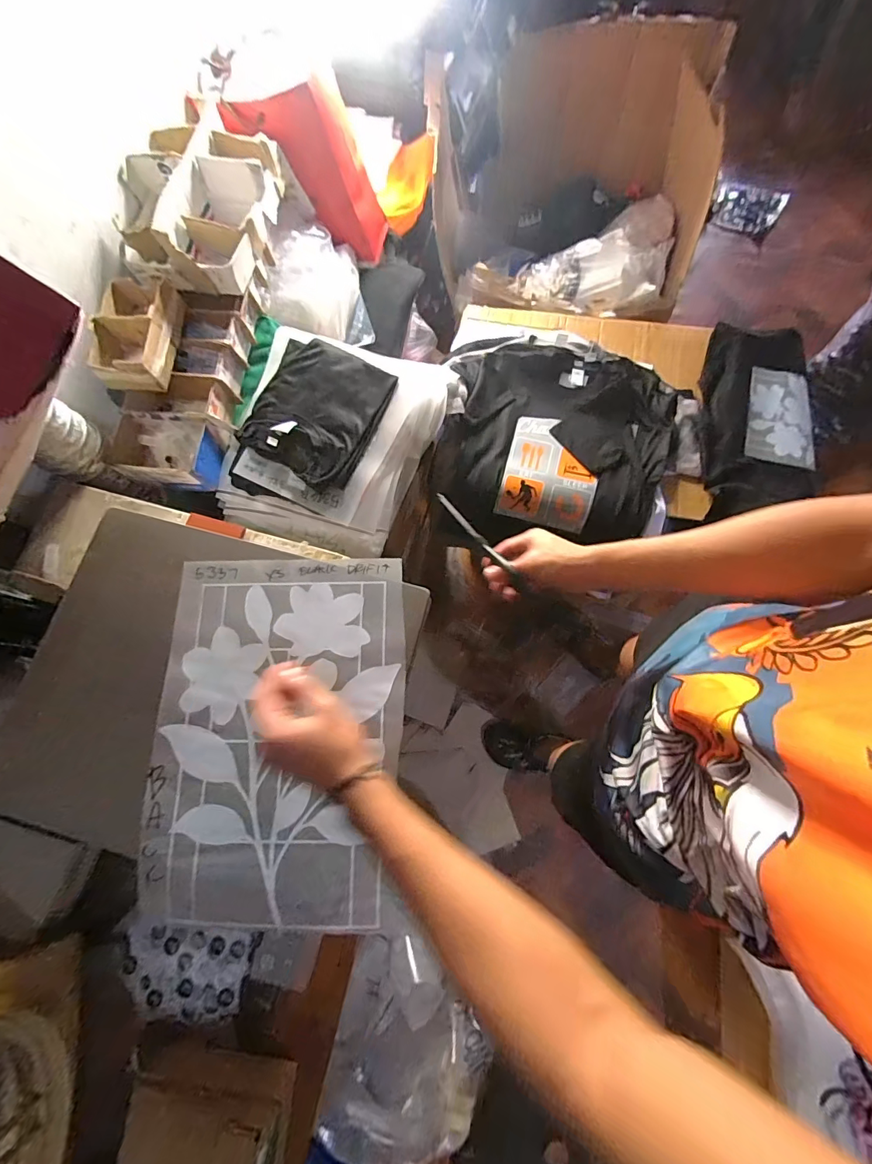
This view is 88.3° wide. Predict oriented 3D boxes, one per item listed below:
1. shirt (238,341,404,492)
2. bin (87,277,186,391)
[{"bbox_3d":[-0.208,-0.300,0.783,0.212,0.040,0.232,27,78,9],"label":"shirt"},{"bbox_3d":[-0.503,-0.418,0.752,0.132,0.062,0.193,-4,75,1],"label":"bin"}]

